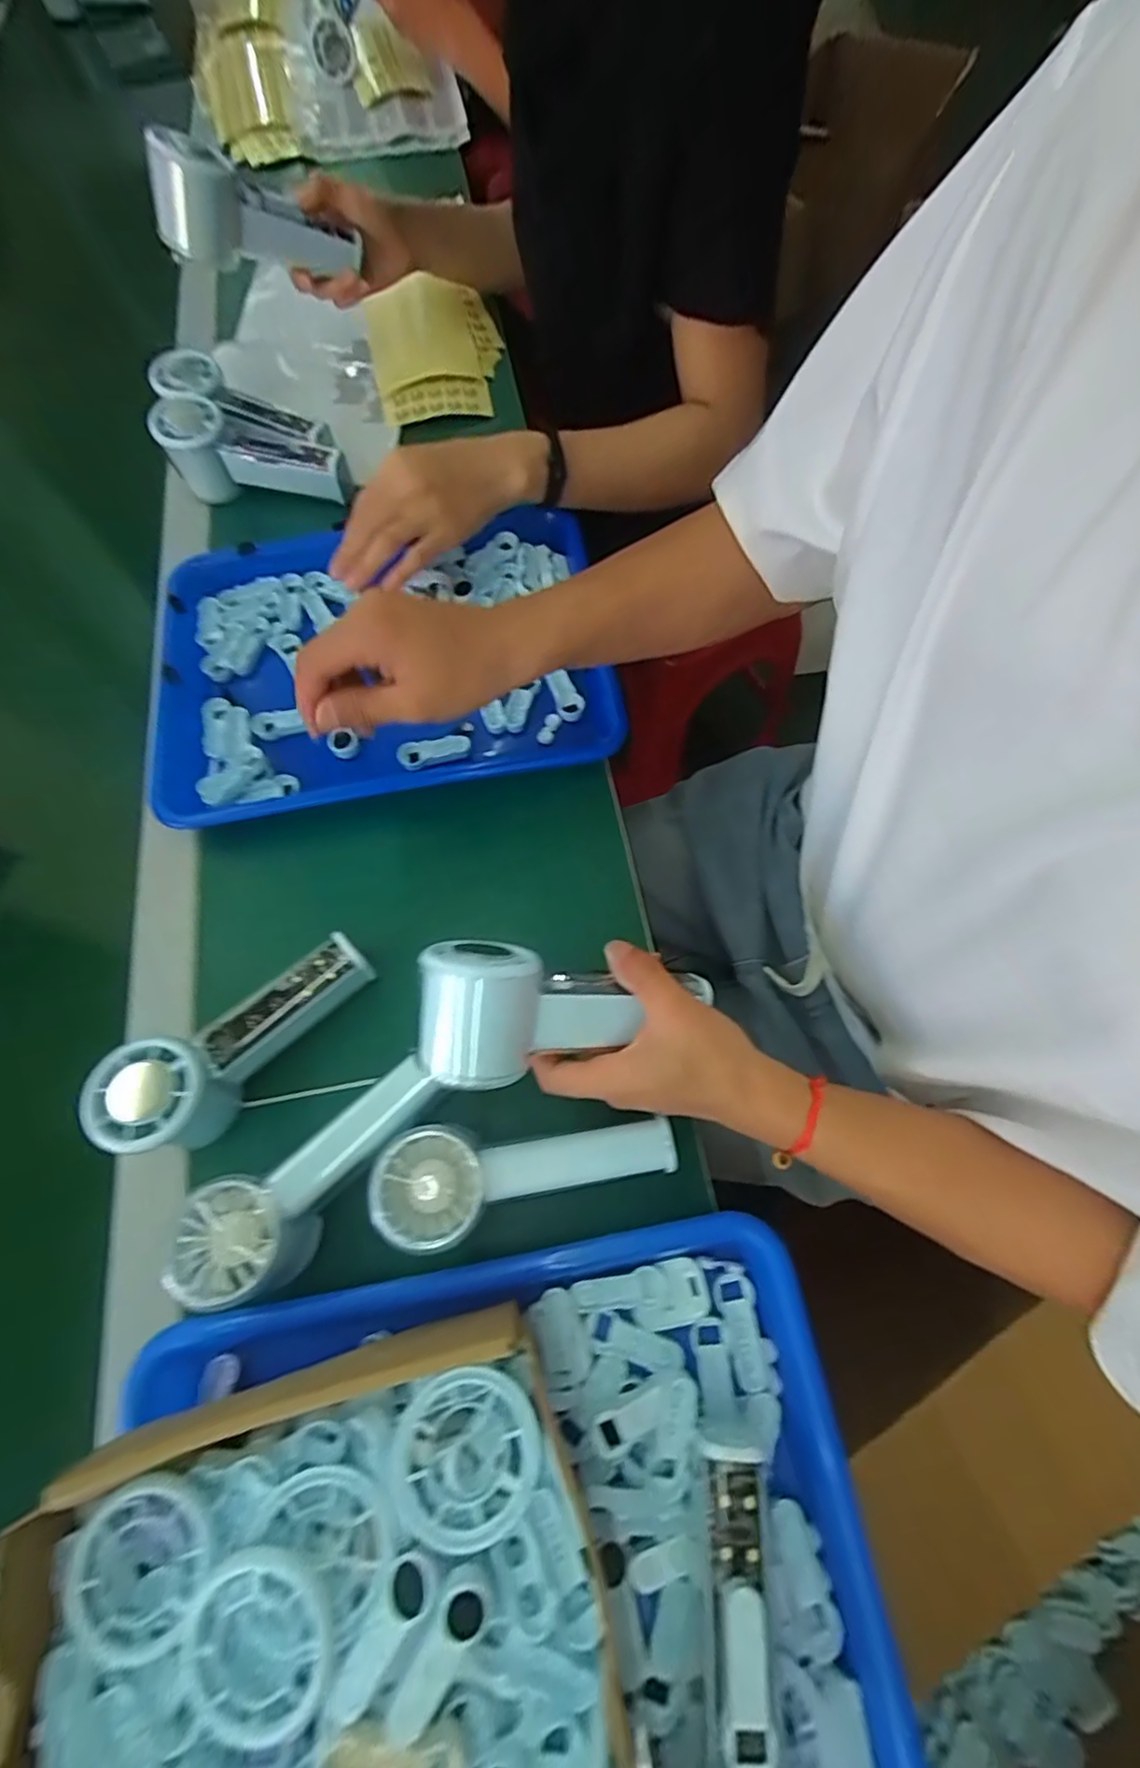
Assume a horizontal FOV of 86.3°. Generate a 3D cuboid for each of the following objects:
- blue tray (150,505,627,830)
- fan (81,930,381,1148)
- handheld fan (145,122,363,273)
[{"bbox_3d":[-0.140,-0.175,0.469,0.333,0.034,0.251,-10,70,-2],"label":"blue tray"},{"bbox_3d":[-0.182,0.092,0.348,0.150,0.056,0.060,-35,72,-10],"label":"fan"},{"bbox_3d":[-0.254,-0.533,0.496,0.159,0.070,0.056,-26,68,-41],"label":"handheld fan"}]

